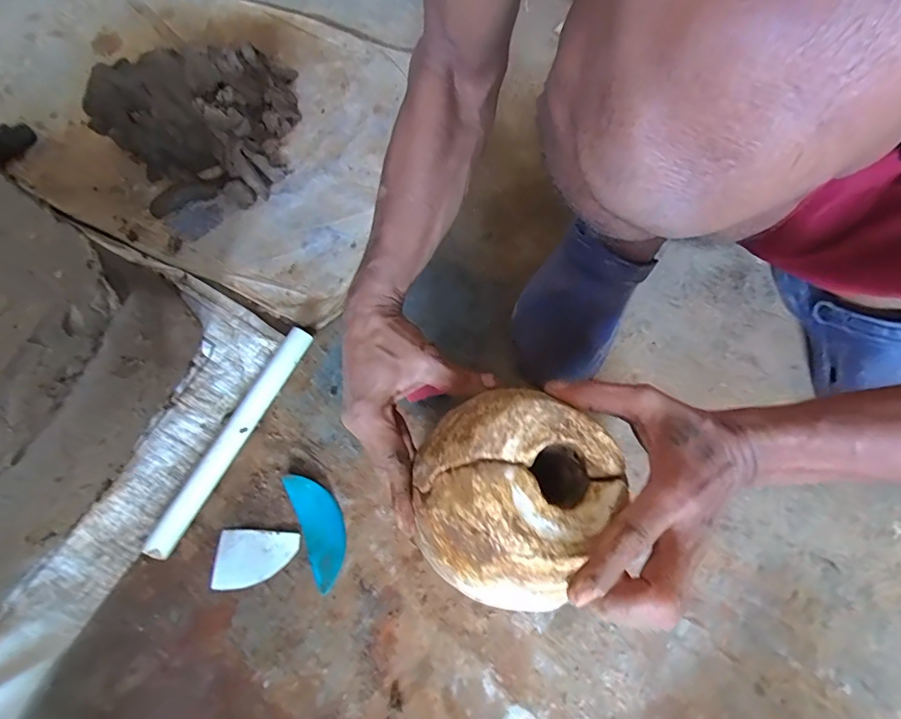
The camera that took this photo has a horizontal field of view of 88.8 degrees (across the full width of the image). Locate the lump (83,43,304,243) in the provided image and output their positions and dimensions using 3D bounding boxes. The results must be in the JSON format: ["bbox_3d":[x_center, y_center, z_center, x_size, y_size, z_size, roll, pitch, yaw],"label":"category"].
[{"bbox_3d":[-0.324,-0.328,0.610,0.247,0.100,0.232,-35,71,-12],"label":"lump"}]

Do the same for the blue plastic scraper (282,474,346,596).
[{"bbox_3d":[-0.132,0.168,0.467,0.041,0.017,0.115,-24,69,-8],"label":"blue plastic scraper"}]

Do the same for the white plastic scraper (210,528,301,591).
[{"bbox_3d":[-0.195,0.201,0.463,0.082,0.004,0.055,1,68,2],"label":"white plastic scraper"}]

